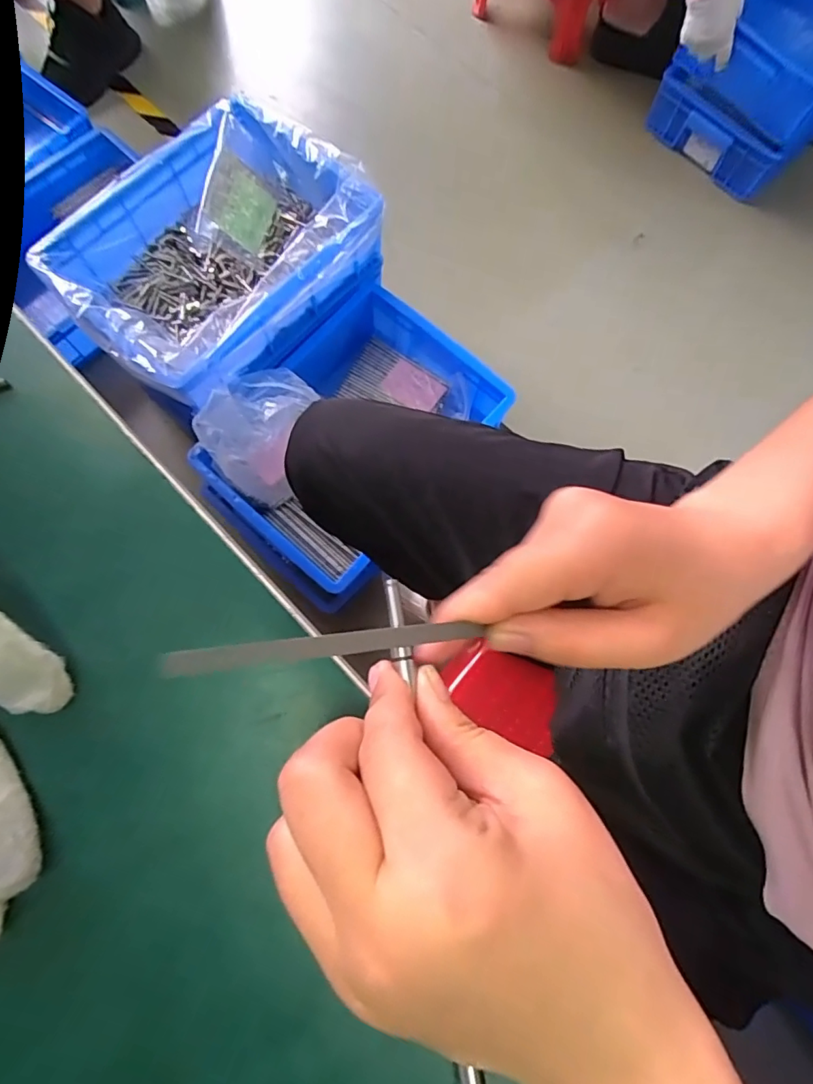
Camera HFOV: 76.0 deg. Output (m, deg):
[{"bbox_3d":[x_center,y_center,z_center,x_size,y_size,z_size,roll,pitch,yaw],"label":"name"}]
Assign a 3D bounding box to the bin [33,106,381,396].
[{"bbox_3d":[-0.271,-0.412,0.763,0.293,0.140,0.412,43,79,8],"label":"bin"}]

